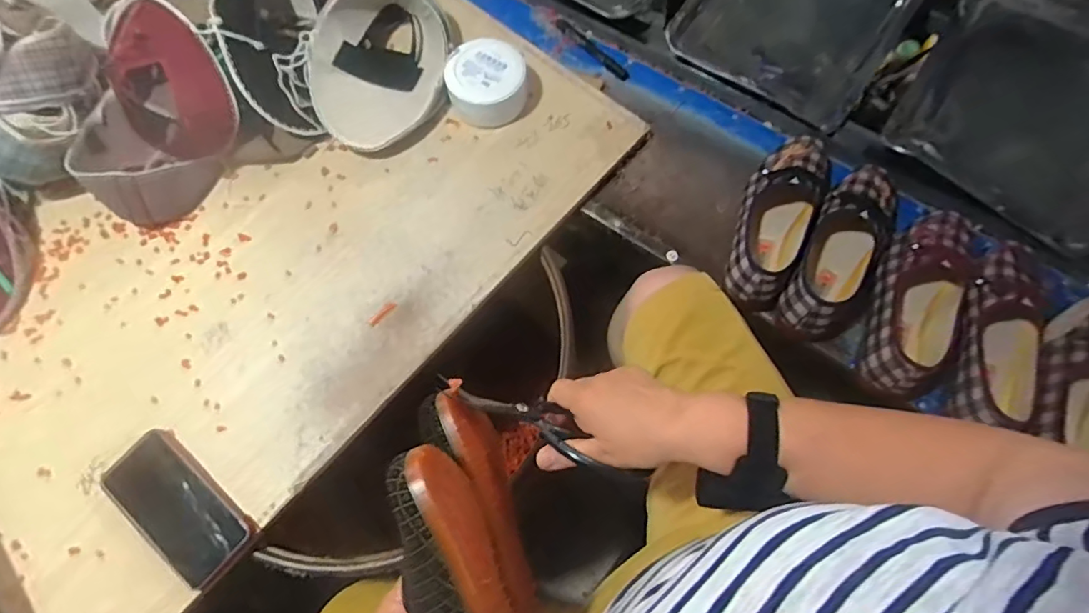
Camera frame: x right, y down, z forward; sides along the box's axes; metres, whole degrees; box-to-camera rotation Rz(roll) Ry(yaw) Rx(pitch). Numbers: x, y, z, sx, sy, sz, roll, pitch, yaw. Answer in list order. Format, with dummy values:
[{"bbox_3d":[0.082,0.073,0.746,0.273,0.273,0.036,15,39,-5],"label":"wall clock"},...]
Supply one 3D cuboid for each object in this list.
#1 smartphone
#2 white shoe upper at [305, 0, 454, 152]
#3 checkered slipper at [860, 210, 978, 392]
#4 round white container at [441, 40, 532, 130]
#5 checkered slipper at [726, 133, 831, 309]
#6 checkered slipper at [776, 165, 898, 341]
[{"bbox_3d":[-0.384,0.206,0.567,0.166,0.015,0.082,39,76,14],"label":"smartphone"},{"bbox_3d":[-0.206,-0.318,0.710,0.161,0.092,0.238,8,71,5],"label":"white shoe upper"},{"bbox_3d":[0.417,-0.009,0.597,0.088,0.072,0.234,22,72,10],"label":"checkered slipper"},{"bbox_3d":[-0.073,-0.289,0.710,0.103,0.059,0.092,-12,70,-2],"label":"round white container"},{"bbox_3d":[0.273,-0.108,0.641,0.080,0.072,0.239,27,73,11],"label":"checkered slipper"},{"bbox_3d":[0.346,-0.066,0.623,0.093,0.073,0.240,26,73,11],"label":"checkered slipper"}]

